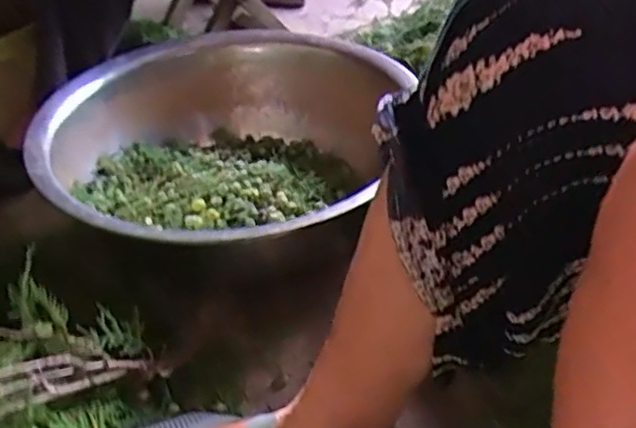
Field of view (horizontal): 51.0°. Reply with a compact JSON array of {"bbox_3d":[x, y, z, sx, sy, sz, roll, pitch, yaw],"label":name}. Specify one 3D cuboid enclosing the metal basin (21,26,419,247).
[{"bbox_3d":[-0.101,-0.081,0.822,0.418,0.129,0.451,-1,36,1],"label":"metal basin"}]

